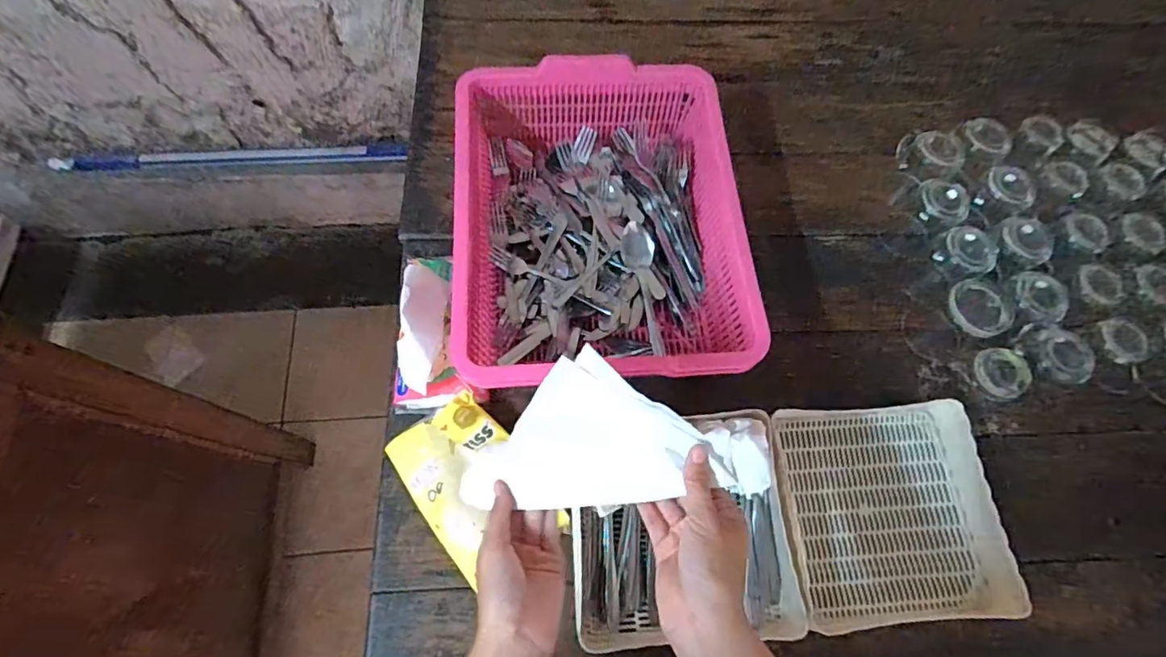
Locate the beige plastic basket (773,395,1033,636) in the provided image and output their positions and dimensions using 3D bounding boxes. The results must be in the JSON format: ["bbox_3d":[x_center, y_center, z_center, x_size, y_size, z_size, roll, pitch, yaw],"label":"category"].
[{"bbox_3d":[0.325,0.188,0.559,0.191,0.063,0.217,-3,68,-4],"label":"beige plastic basket"}]

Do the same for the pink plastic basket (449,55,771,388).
[{"bbox_3d":[0.015,-0.120,0.627,0.305,0.114,0.386,-2,68,-4],"label":"pink plastic basket"}]

